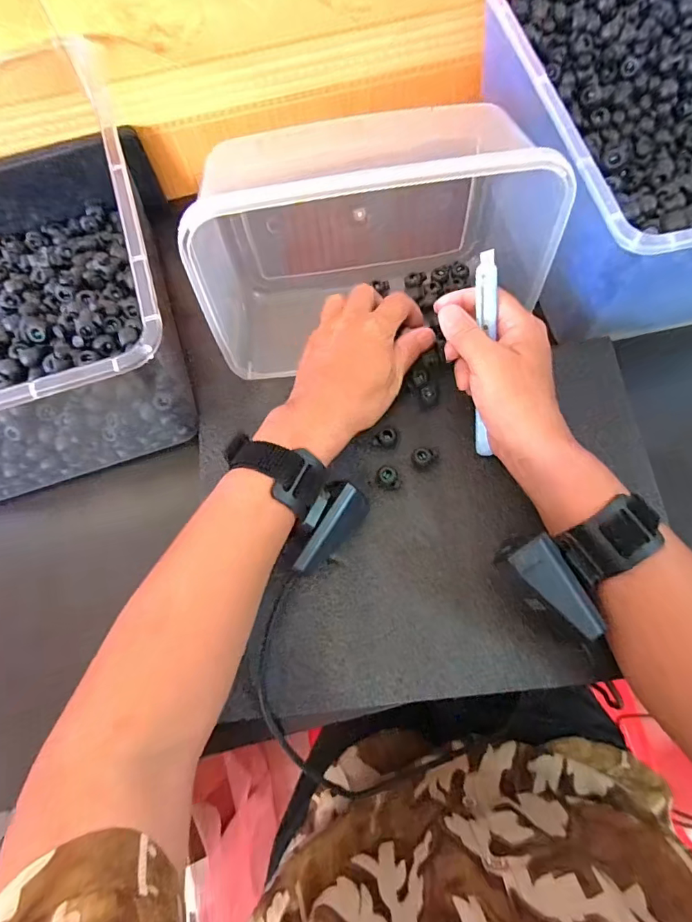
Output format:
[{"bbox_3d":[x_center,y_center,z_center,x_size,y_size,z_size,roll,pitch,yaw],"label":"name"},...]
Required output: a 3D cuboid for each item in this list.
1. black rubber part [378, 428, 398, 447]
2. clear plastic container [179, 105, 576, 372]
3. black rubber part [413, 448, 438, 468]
[{"bbox_3d":[0.033,-0.018,0.370,0.014,0.009,0.014,0,70,1],"label":"black rubber part"},{"bbox_3d":[0.015,-0.154,0.366,0.236,0.170,0.096,-10,70,-2],"label":"clear plastic container"},{"bbox_3d":[0.060,-0.002,0.362,0.017,0.013,0.013,13,71,6],"label":"black rubber part"}]

